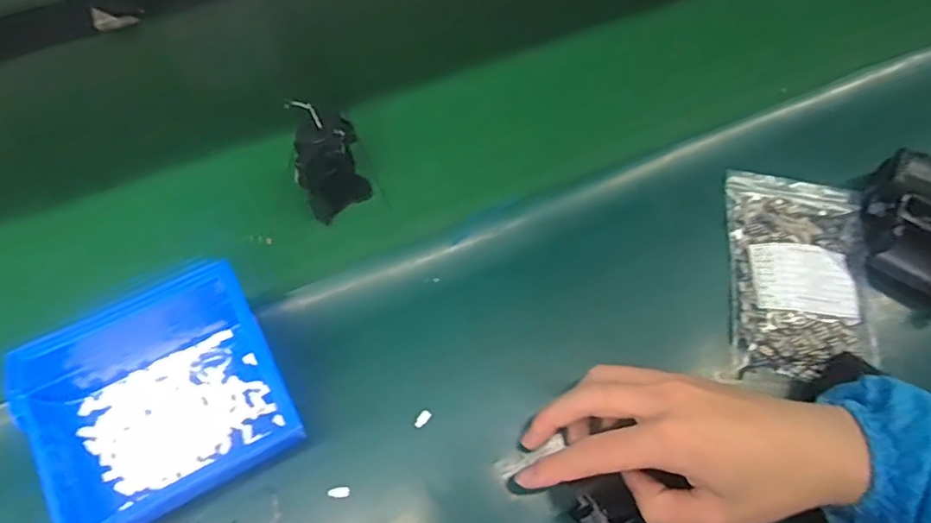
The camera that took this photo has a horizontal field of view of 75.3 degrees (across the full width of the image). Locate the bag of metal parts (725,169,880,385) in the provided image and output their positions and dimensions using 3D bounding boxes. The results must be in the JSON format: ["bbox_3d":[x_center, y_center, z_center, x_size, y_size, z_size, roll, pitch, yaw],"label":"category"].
[{"bbox_3d":[0.237,0.005,0.421,0.103,0.016,0.147,5,65,-1],"label":"bag of metal parts"}]

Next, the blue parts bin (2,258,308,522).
[{"bbox_3d":[-0.181,0.078,0.356,0.134,0.046,0.132,-27,69,-15],"label":"blue parts bin"}]

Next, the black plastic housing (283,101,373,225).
[{"bbox_3d":[-0.098,-0.071,0.430,0.045,0.073,0.051,-19,67,-11],"label":"black plastic housing"}]

